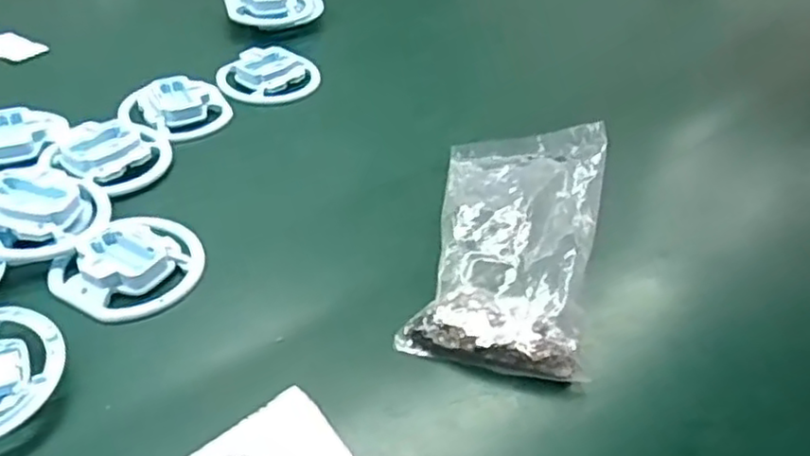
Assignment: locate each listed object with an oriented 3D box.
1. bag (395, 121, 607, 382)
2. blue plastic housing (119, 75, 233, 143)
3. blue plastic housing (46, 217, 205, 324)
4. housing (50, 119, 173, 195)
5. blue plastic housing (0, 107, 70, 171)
[{"bbox_3d":[0.078,0.003,0.508,0.119,0.071,0.201,12,41,8],"label":"bag"},{"bbox_3d":[-0.216,-0.113,0.658,0.096,0.022,0.085,-12,44,-19],"label":"blue plastic housing"},{"bbox_3d":[-0.194,0.026,0.498,0.089,0.017,0.101,31,47,27],"label":"blue plastic housing"},{"bbox_3d":[-0.247,-0.064,0.592,0.087,0.026,0.083,19,43,15],"label":"housing"},{"bbox_3d":[-0.344,-0.071,0.597,0.093,0.018,0.090,3,41,-2],"label":"blue plastic housing"}]

